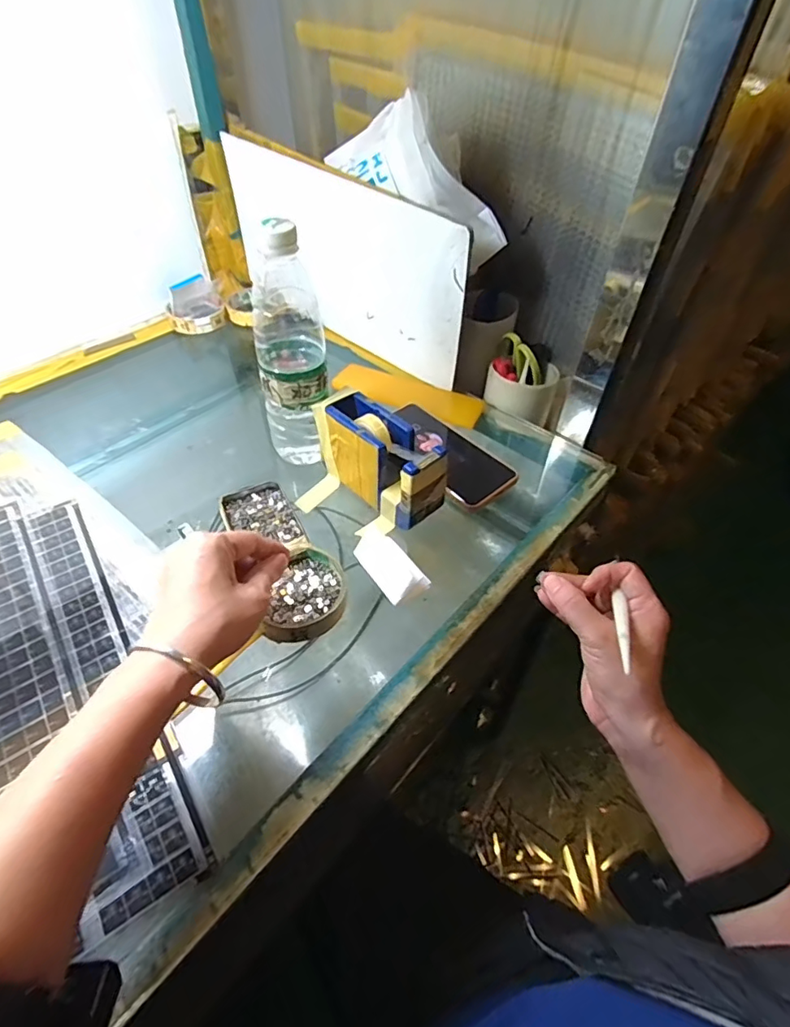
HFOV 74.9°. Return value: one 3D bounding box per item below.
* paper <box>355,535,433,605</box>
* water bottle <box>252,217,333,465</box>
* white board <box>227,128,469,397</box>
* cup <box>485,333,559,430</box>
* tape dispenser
[{"bbox_3d":[-0.005,0.043,0.435,0.029,0.025,0.076,-24,52,-23],"label":"paper"},{"bbox_3d":[-0.095,-0.150,0.479,0.063,0.216,0.070,-8,48,-7],"label":"water bottle"},{"bbox_3d":[-0.074,-0.319,0.653,0.015,0.188,0.401,-36,57,-29],"label":"white board"},{"bbox_3d":[0.156,-0.168,0.620,0.082,0.076,0.082,15,49,13],"label":"cup"},{"bbox_3d":[-0.016,-0.051,0.489,0.047,0.081,0.131,-36,57,-29],"label":"tape dispenser"}]

